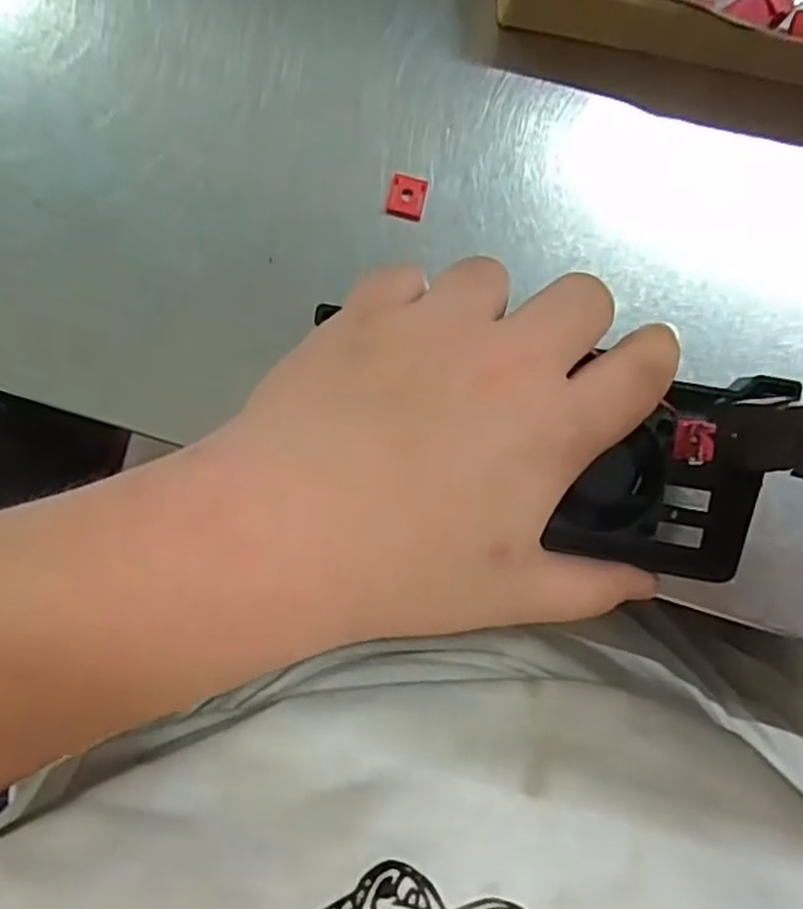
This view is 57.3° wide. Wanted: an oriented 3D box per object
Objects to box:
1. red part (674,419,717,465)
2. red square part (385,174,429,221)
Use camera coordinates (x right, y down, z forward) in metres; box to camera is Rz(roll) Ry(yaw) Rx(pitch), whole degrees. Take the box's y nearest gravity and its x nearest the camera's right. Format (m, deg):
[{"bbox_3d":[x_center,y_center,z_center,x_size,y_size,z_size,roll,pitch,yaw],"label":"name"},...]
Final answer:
[{"bbox_3d":[0.095,-0.004,0.238,0.011,0.007,0.014,4,92,0],"label":"red part"},{"bbox_3d":[0.002,-0.091,0.261,0.013,0.005,0.014,12,92,0],"label":"red square part"}]

